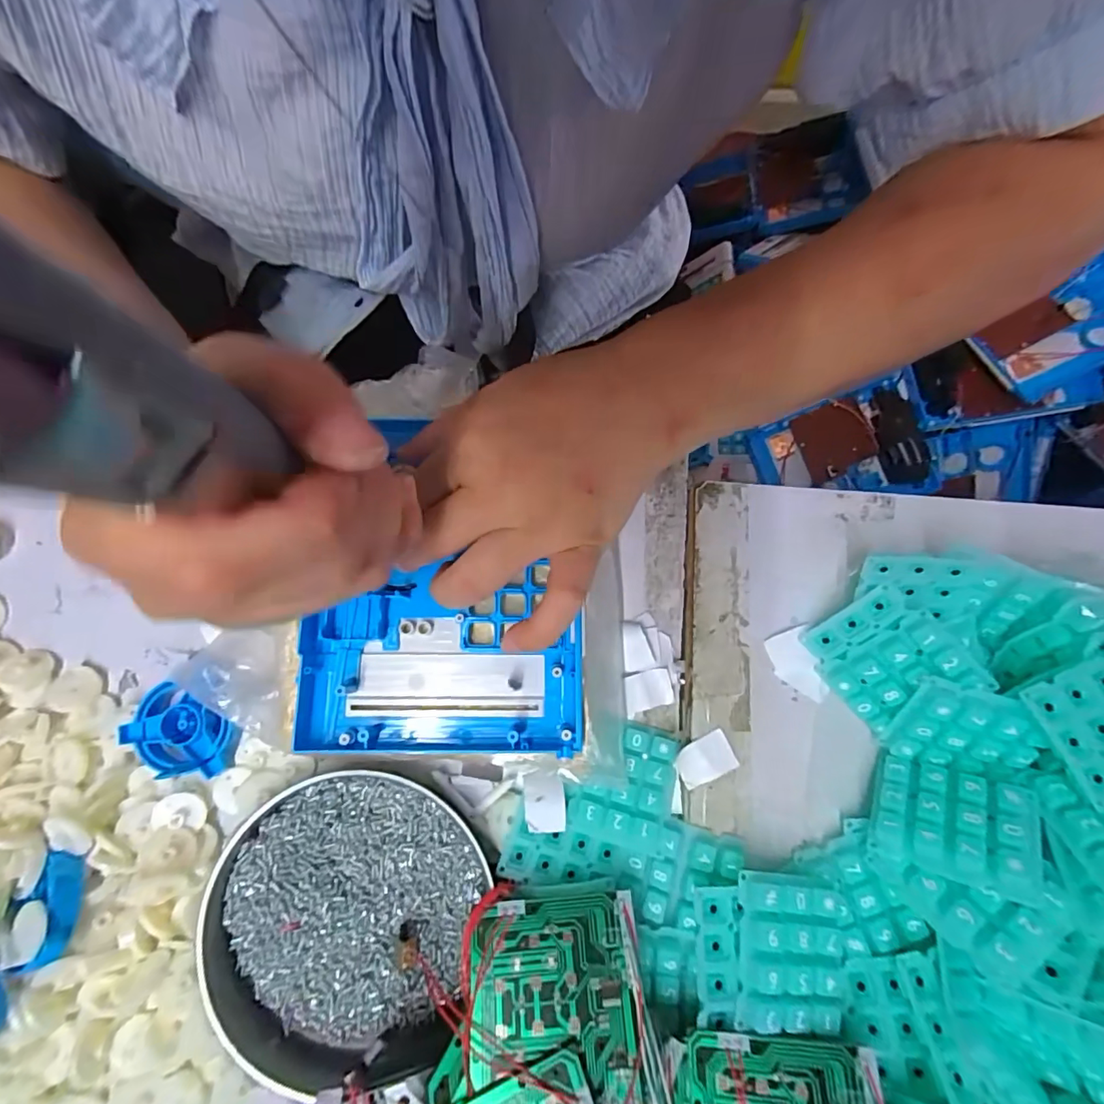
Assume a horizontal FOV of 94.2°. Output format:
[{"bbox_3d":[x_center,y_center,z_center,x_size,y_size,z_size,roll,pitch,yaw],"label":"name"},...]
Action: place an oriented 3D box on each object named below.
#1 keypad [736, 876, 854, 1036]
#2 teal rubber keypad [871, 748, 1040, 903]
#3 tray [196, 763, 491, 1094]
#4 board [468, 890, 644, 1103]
[{"bbox_3d":[0.108,0.175,0.225,0.052,0.009,0.056,11,70,-10],"label":"keypad"},{"bbox_3d":[0.178,0.120,0.229,0.059,0.009,0.047,5,47,37],"label":"teal rubber keypad"},{"bbox_3d":[-0.102,0.185,0.250,0.123,0.023,0.140,14,80,2],"label":"tray"},{"bbox_3d":[0.001,0.189,0.220,0.071,0.006,0.068,-2,56,-1],"label":"board"}]

